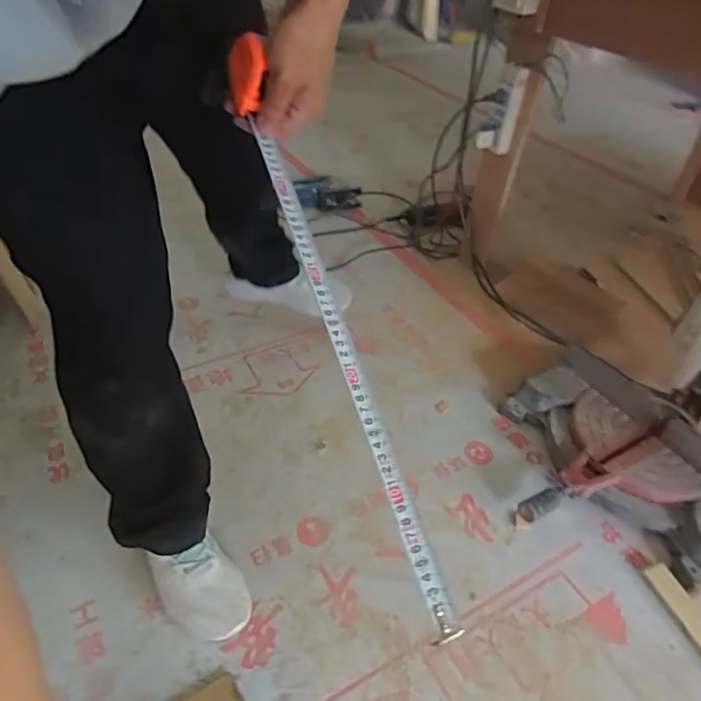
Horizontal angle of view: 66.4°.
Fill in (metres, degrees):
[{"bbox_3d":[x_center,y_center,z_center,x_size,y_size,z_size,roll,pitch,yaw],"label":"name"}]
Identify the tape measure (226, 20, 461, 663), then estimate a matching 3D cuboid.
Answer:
[{"bbox_3d":[-0.021,-0.044,0.444,0.026,0.057,0.534,-14,72,-18],"label":"tape measure"}]

